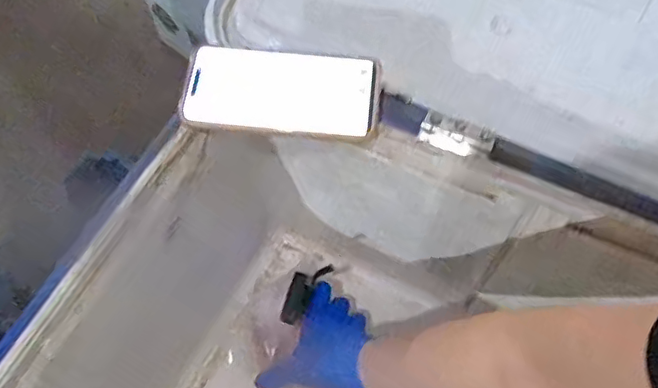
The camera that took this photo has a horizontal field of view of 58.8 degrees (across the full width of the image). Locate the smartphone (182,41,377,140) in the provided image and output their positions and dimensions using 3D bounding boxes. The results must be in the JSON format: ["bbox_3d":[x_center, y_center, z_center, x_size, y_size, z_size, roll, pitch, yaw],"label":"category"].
[{"bbox_3d":[-0.040,-0.090,0.503,0.165,0.016,0.079,6,62,3],"label":"smartphone"}]

